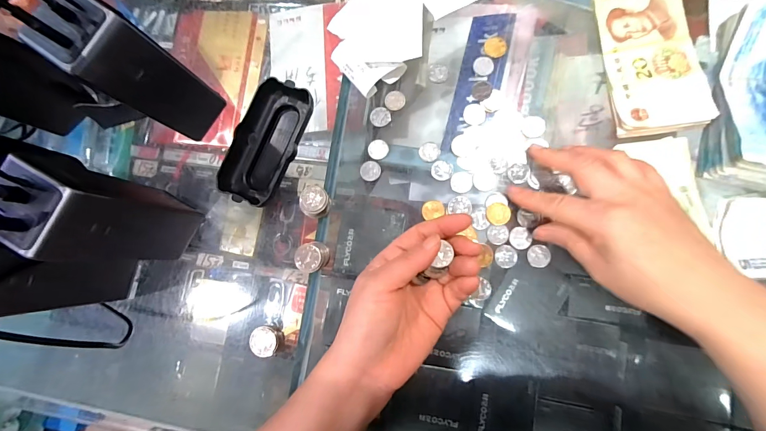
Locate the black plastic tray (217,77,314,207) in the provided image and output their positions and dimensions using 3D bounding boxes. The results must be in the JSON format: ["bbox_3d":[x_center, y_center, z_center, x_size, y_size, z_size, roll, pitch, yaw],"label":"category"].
[{"bbox_3d":[-0.103,-0.064,0.316,0.055,0.029,0.109,21,86,7],"label":"black plastic tray"}]

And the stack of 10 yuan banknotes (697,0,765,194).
[{"bbox_3d":[0.304,-0.097,0.273,0.072,0.035,0.151,11,85,6],"label":"stack of 10 yuan banknotes"}]

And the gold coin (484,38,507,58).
[{"bbox_3d":[0.102,-0.152,0.317,0.020,0.004,0.022,-1,75,4],"label":"gold coin"}]

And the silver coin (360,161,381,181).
[{"bbox_3d":[-0.011,-0.040,0.315,0.019,0.004,0.018,-1,83,5],"label":"silver coin"}]

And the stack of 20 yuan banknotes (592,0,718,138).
[{"bbox_3d":[0.226,-0.143,0.297,0.071,0.010,0.148,-7,83,4],"label":"stack of 20 yuan banknotes"}]

